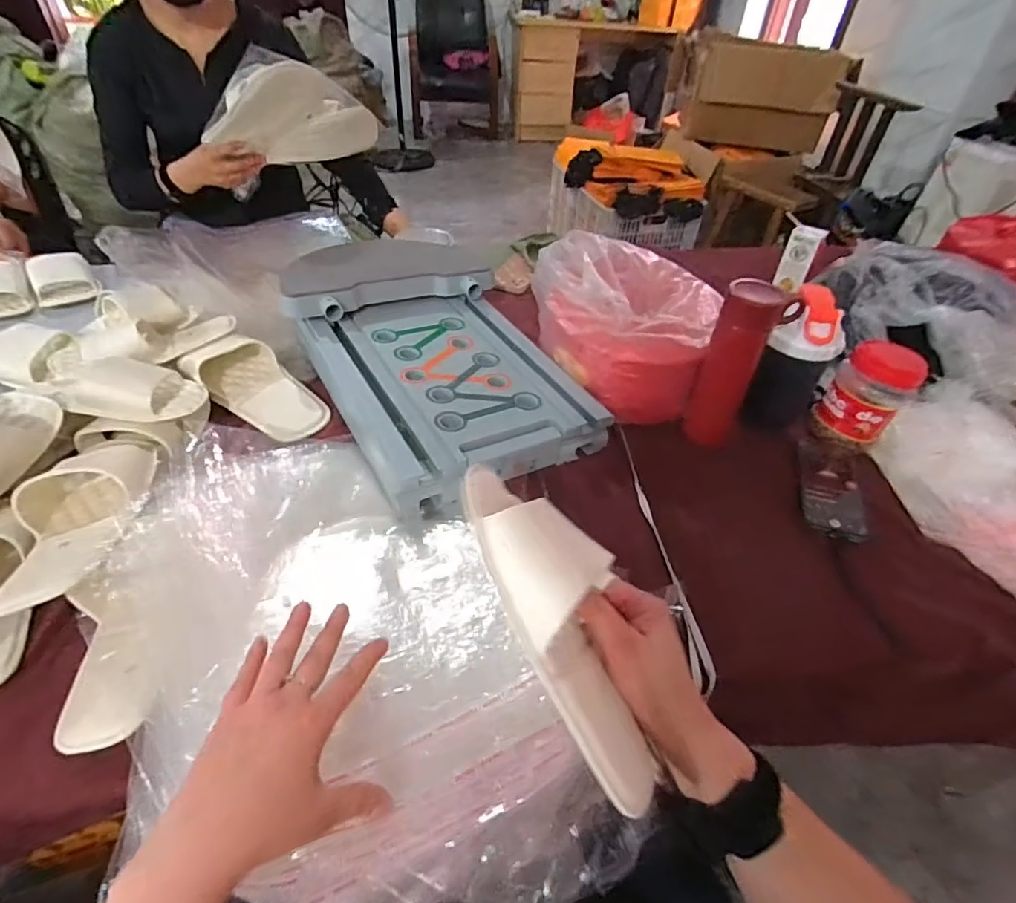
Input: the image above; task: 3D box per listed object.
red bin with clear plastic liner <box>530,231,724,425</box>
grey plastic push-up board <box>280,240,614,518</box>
[{"bbox_3d":[0.169,-0.201,0.811,0.264,0.180,0.260,9,44,5],"label":"red bin with clear plastic liner"},{"bbox_3d":[-0.113,-0.166,0.787,0.322,0.067,0.530,-20,49,-23],"label":"grey plastic push-up board"}]

